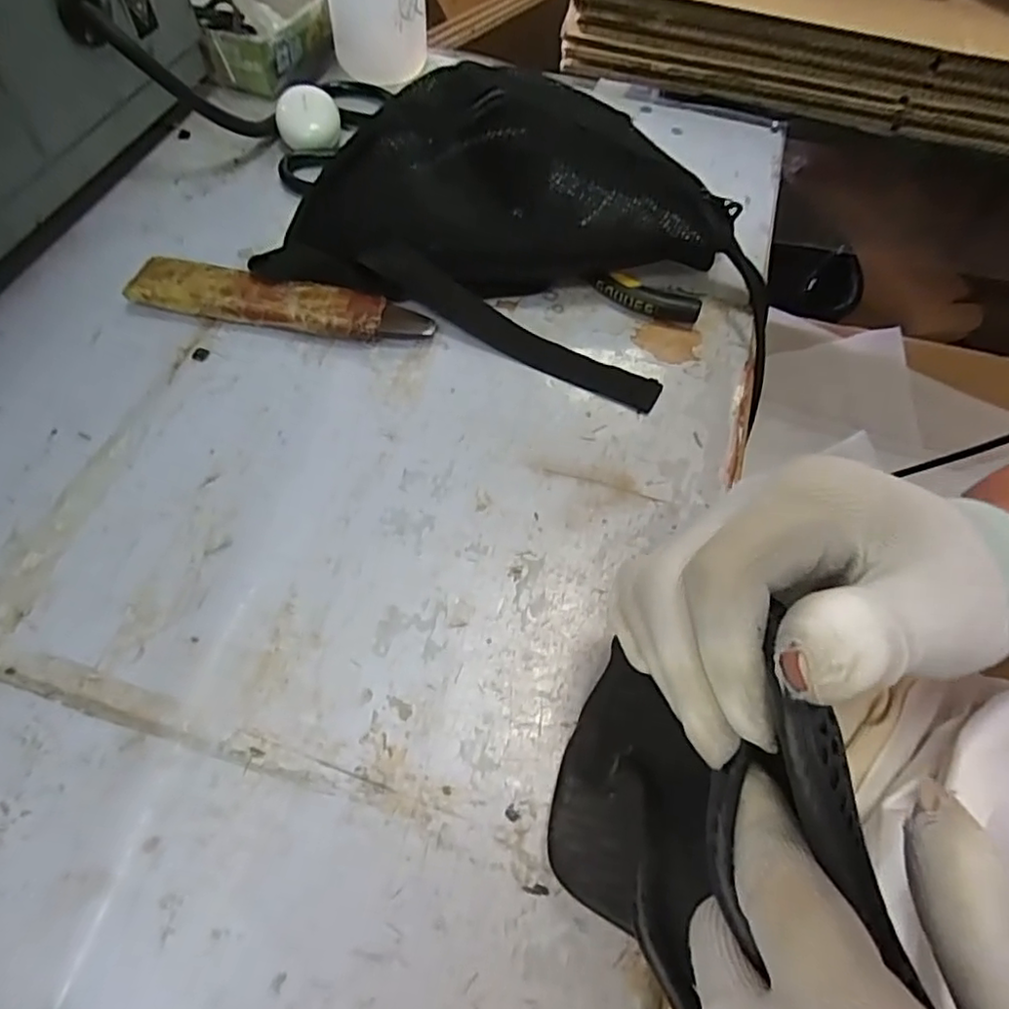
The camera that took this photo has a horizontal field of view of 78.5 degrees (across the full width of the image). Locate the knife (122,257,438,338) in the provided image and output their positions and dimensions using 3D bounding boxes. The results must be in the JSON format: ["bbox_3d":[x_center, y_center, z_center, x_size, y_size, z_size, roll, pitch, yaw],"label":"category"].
[{"bbox_3d":[-0.138,-0.126,0.387,0.182,0.019,0.035,9,60,1],"label":"knife"}]

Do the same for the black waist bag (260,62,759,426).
[{"bbox_3d":[0.025,-0.180,0.391,0.326,0.088,0.175,19,61,7],"label":"black waist bag"}]

